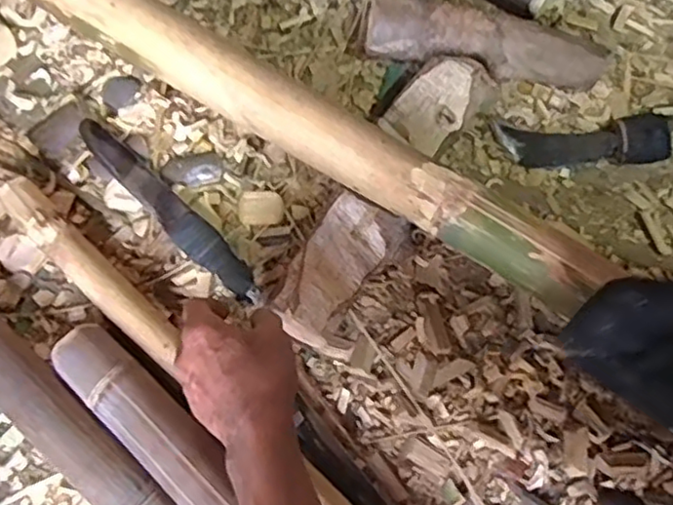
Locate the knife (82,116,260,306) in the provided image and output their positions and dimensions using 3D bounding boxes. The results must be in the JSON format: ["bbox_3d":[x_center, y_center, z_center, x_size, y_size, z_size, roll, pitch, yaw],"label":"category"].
[{"bbox_3d":[-0.173,-0.047,0.661,0.262,0.023,0.035,43,76,11],"label":"knife"}]

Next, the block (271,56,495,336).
[{"bbox_3d":[0.049,-0.062,0.651,0.083,0.058,0.324,29,74,7],"label":"block"}]

